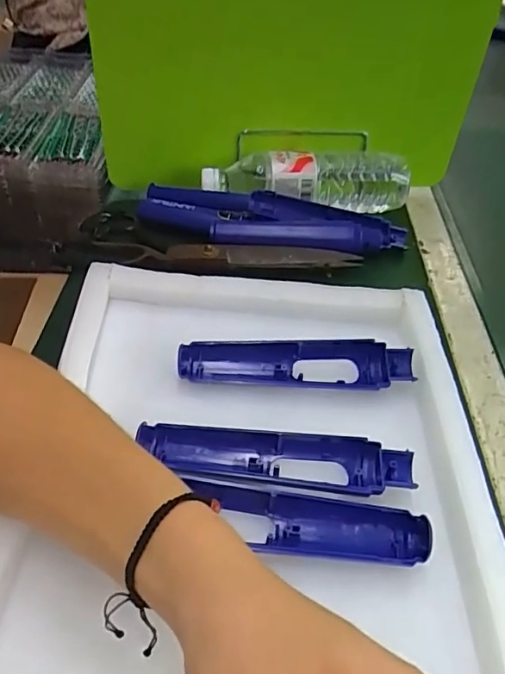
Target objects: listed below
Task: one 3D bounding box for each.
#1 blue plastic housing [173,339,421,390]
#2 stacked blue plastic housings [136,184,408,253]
[{"bbox_3d":[0.032,0.019,0.398,0.169,0.020,0.032,3,44,-2],"label":"blue plastic housing"},{"bbox_3d":[0.019,-0.121,0.553,0.273,0.033,0.070,7,44,3],"label":"stacked blue plastic housings"}]

